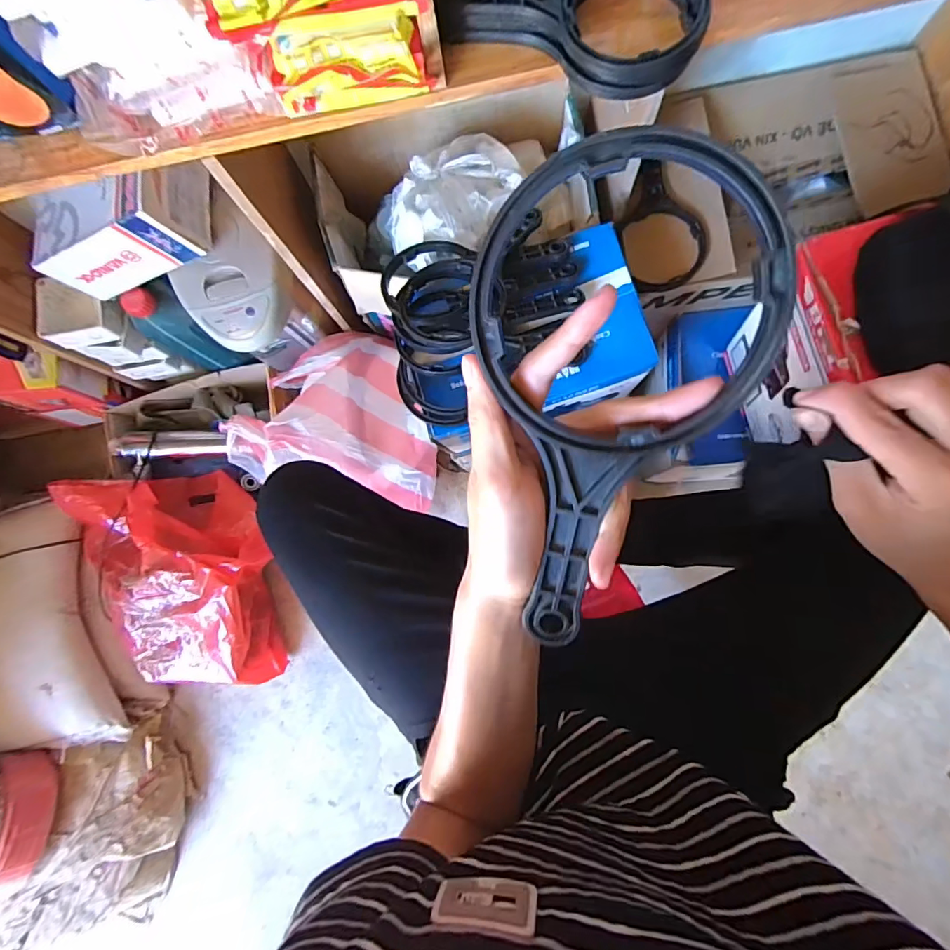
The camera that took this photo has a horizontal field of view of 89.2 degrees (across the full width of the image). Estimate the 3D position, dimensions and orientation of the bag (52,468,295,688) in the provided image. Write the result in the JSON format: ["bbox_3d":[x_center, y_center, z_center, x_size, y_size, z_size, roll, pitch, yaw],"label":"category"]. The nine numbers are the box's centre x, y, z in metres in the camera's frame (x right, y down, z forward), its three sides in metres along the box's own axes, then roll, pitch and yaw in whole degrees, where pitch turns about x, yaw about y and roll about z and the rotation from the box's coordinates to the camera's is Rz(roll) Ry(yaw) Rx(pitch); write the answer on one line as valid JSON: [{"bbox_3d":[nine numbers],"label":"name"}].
[{"bbox_3d":[-0.617,0.224,0.994,0.370,0.209,0.433,-3,83,4],"label":"bag"}]

